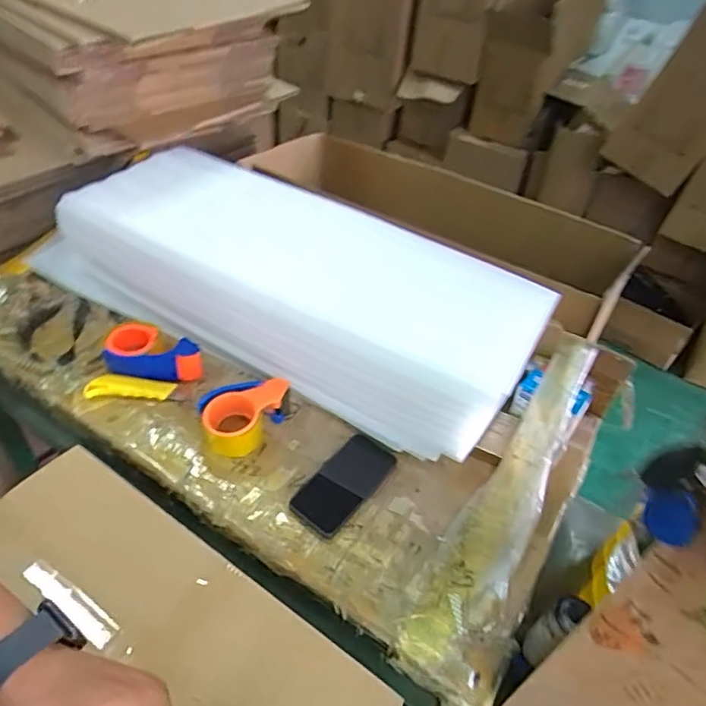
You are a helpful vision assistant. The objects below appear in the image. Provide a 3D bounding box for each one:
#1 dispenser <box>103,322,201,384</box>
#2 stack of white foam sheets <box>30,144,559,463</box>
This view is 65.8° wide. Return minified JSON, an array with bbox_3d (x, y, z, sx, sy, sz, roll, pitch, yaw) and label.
[{"bbox_3d":[-0.324,-0.007,0.883,0.145,0.065,0.103,-5,44,-12],"label":"dispenser"},{"bbox_3d":[-0.137,-0.116,0.917,0.849,0.193,0.292,26,47,20],"label":"stack of white foam sheets"}]

